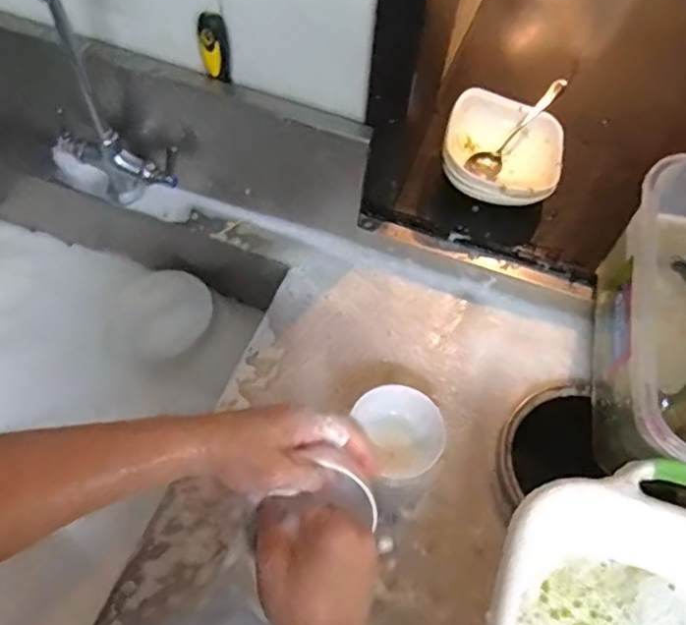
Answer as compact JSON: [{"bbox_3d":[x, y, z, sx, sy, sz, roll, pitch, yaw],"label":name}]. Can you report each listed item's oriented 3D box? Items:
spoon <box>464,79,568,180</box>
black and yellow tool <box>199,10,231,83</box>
[{"bbox_3d":[0.238,-0.248,0.830,0.040,0.031,0.210,40,77,19],"label":"spoon"},{"bbox_3d":[-0.147,-0.303,0.705,0.033,0.086,0.019,-10,60,-9],"label":"black and yellow tool"}]

